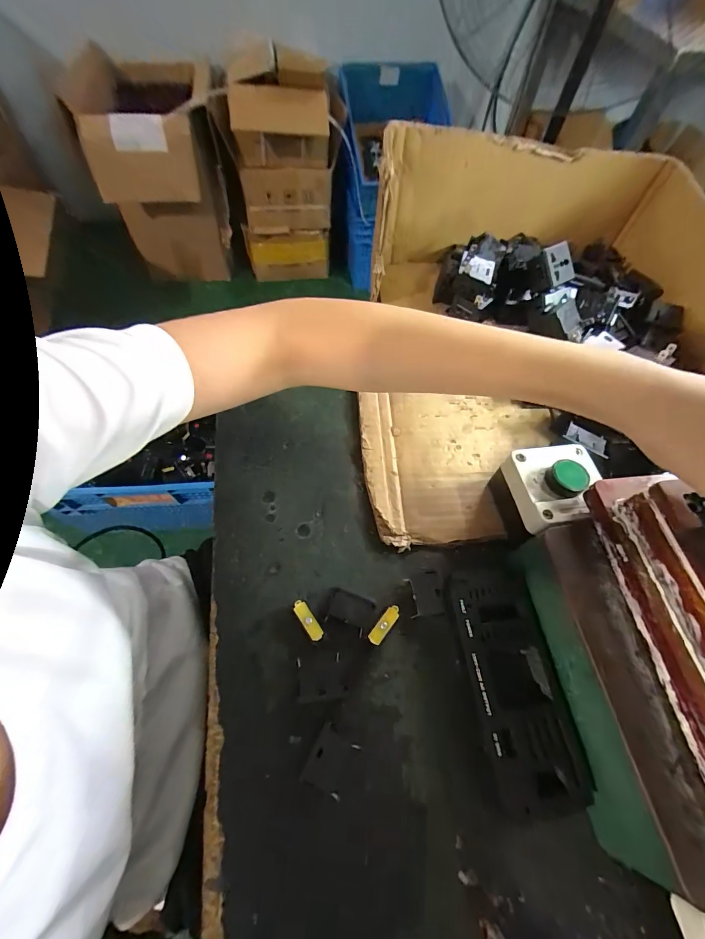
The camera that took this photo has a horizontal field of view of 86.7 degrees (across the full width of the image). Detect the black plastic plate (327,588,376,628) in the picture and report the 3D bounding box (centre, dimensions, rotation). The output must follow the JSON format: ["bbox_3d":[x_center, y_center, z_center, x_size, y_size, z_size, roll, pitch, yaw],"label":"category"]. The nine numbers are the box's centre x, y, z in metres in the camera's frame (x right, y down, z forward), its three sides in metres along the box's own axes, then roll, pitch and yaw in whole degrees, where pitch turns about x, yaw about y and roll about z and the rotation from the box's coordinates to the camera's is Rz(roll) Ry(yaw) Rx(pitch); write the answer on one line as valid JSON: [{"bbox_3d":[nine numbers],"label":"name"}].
[{"bbox_3d":[-0.001,0.106,0.285,0.034,0.004,0.022,17,80,4],"label":"black plastic plate"}]

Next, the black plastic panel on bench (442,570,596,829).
[{"bbox_3d":[0.110,0.146,0.260,0.063,0.021,0.146,-6,62,-5],"label":"black plastic panel on bench"}]

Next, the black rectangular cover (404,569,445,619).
[{"bbox_3d":[0.057,0.097,0.296,0.025,0.006,0.035,-3,62,-4],"label":"black rectangular cover"}]

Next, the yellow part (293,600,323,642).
[{"bbox_3d":[-0.032,0.108,0.266,0.010,0.004,0.030,-31,67,-17],"label":"yellow part"}]

